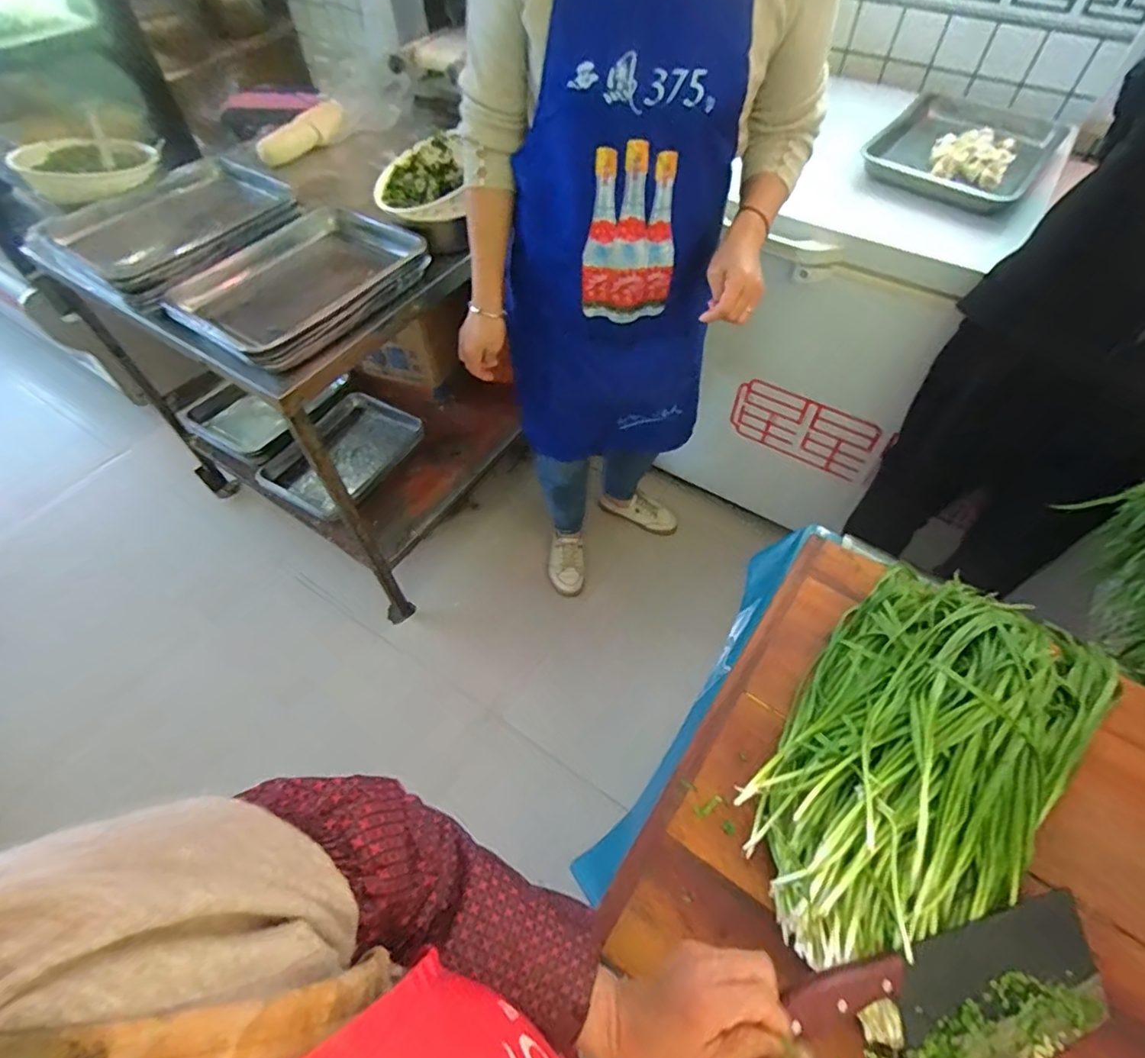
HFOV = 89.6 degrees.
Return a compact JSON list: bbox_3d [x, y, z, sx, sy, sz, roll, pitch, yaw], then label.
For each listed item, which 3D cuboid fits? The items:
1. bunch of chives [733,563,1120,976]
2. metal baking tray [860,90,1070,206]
[{"bbox_3d":[0.344,0.201,0.558,0.450,0.078,0.237,-38,63,-22],"label":"bunch of chives"},{"bbox_3d":[0.771,-0.756,1.127,0.286,0.045,0.435,34,63,21],"label":"metal baking tray"}]

